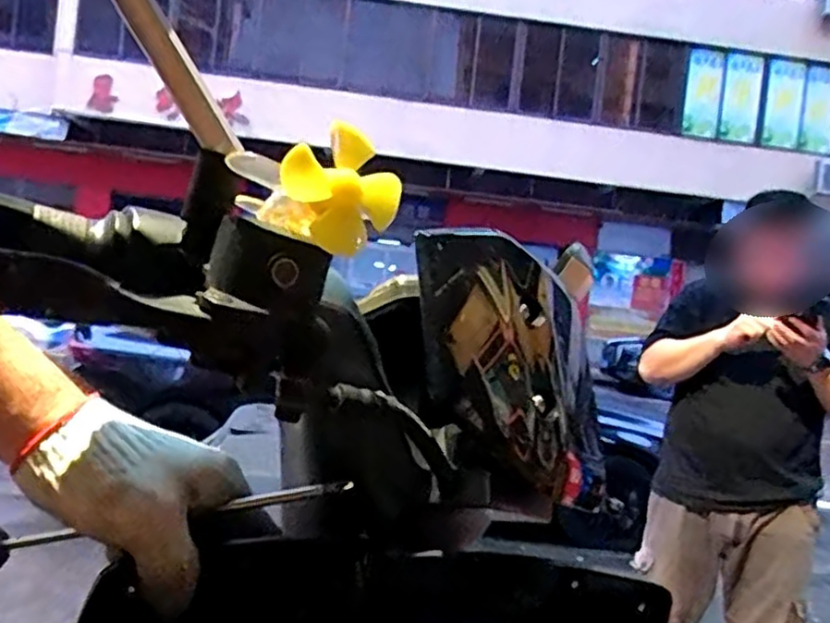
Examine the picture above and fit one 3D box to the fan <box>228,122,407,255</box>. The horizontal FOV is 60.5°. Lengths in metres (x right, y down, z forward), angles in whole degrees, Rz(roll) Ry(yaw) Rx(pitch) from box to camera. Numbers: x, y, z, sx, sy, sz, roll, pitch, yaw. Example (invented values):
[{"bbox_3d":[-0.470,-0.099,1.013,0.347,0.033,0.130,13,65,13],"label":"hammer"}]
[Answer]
[{"bbox_3d":[-0.043,-0.053,0.314,0.061,0.047,0.058,6,2,-25],"label":"fan"}]

